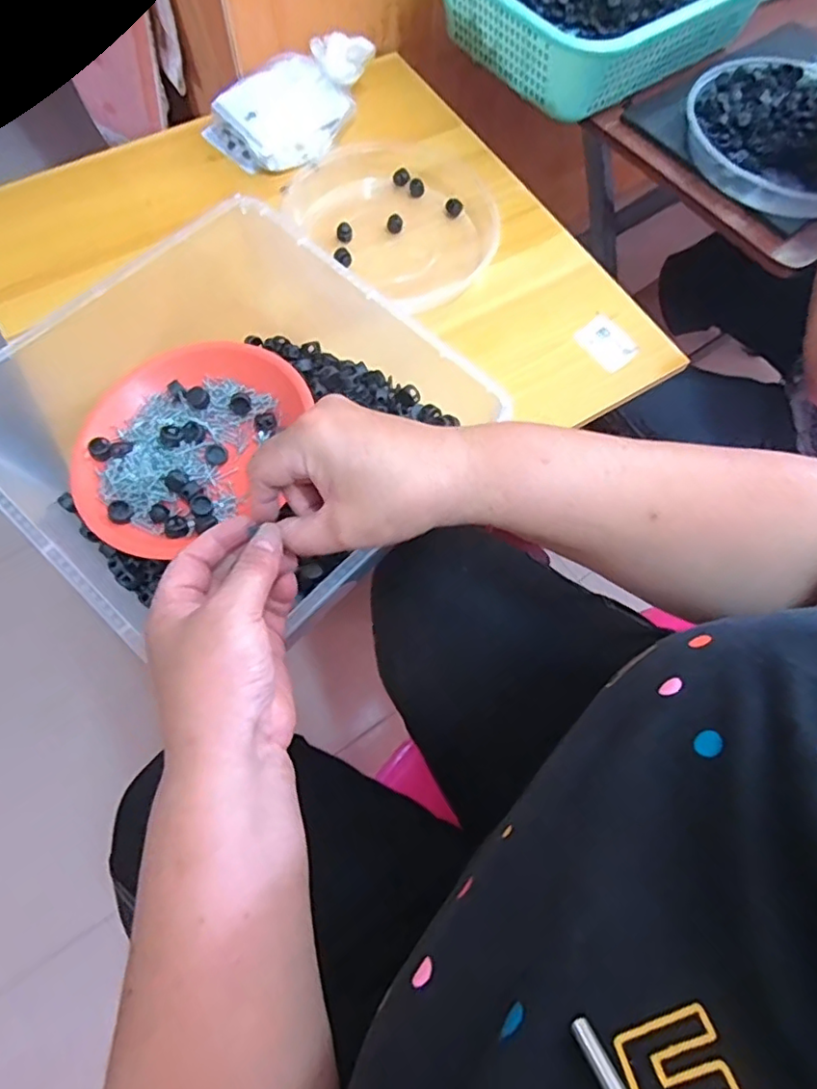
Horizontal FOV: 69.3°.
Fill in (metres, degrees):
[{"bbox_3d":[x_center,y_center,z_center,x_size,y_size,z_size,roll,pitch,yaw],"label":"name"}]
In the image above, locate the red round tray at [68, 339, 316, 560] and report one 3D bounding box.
[{"bbox_3d":[-0.174,-0.084,0.475,0.195,0.035,0.179,1,69,-1],"label":"red round tray"}]

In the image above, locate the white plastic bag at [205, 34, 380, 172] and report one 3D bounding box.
[{"bbox_3d":[-0.129,-0.543,0.731,0.221,0.052,0.115,-35,74,-14],"label":"white plastic bag"}]

